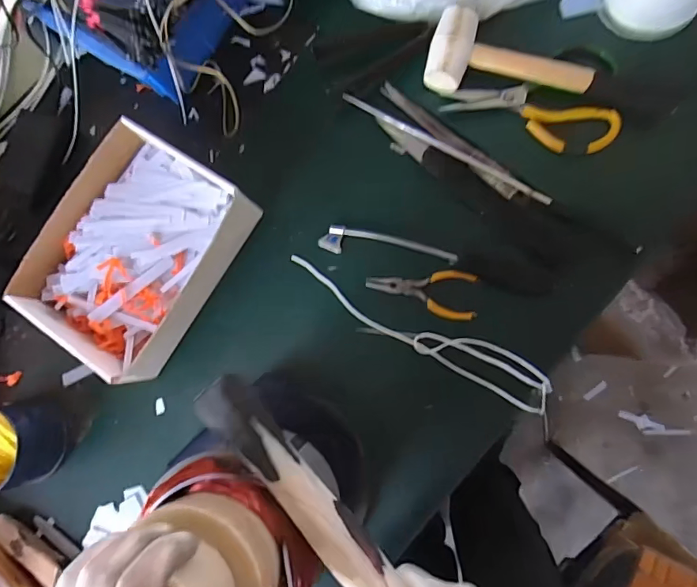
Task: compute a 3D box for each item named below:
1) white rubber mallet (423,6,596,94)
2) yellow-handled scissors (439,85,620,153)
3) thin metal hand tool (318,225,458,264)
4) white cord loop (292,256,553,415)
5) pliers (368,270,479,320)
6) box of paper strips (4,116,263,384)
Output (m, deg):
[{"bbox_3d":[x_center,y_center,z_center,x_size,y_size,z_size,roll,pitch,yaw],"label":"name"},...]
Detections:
[{"bbox_3d":[0.175,-0.255,0.506,0.174,0.038,0.084,13,86,9],"label":"white rubber mallet"},{"bbox_3d":[0.201,-0.196,0.512,0.182,0.010,0.056,19,87,9],"label":"yellow-handled scissors"},{"bbox_3d":[0.043,-0.057,0.527,0.158,0.007,0.030,7,93,14],"label":"thin metal hand tool"},{"bbox_3d":[0.074,0.039,0.514,0.318,0.014,0.044,28,82,8],"label":"white cord loop"},{"bbox_3d":[0.080,0.000,0.515,0.120,0.010,0.053,4,85,8],"label":"pliers"},{"bbox_3d":[-0.239,-0.048,0.531,0.194,0.069,0.244,34,90,10],"label":"box of paper strips"}]

